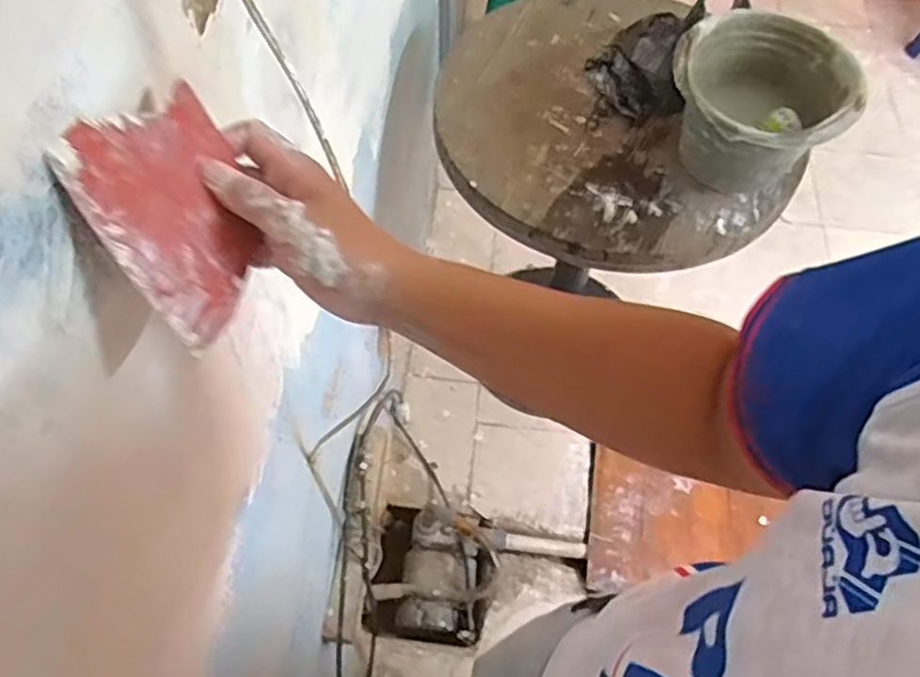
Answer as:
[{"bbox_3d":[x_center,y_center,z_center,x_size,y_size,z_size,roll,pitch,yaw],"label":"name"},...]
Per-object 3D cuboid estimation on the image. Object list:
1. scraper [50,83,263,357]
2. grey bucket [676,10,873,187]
[{"bbox_3d":[-0.149,-0.071,0.386,0.006,0.119,0.105,-8,39,29],"label":"scraper"},{"bbox_3d":[0.407,-0.312,1.001,0.236,0.164,0.250,1,60,-1],"label":"grey bucket"}]

